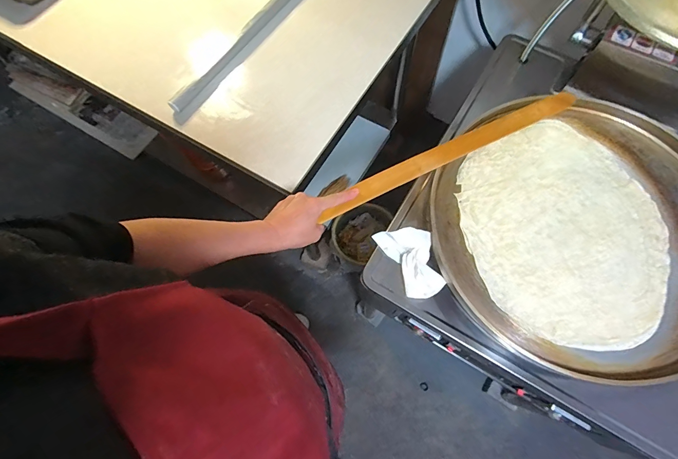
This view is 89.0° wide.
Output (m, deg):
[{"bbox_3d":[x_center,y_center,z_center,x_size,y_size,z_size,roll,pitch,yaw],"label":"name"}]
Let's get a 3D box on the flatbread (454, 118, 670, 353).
[{"bbox_3d":[0.438,-0.003,0.680,0.363,0.008,0.441,-17,70,-5],"label":"flatbread"}]

